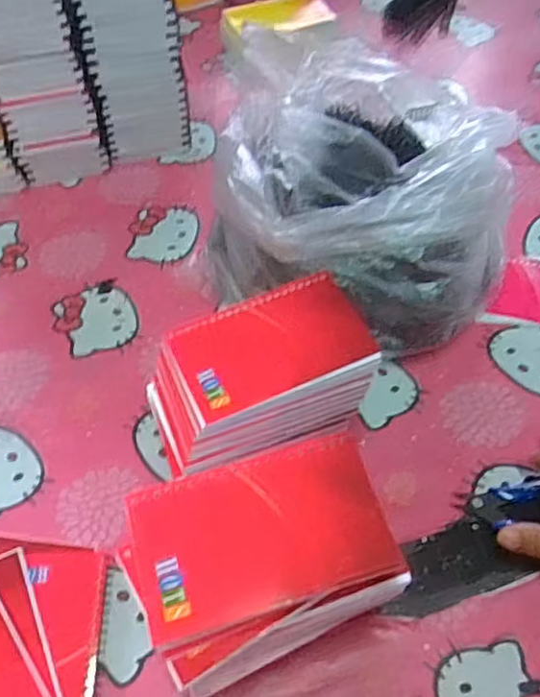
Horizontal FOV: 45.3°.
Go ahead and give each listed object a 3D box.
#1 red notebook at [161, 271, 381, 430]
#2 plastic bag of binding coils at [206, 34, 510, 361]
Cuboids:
[{"bbox_3d":[-0.002,-0.004,0.447,0.130,0.014,0.084,-20,57,-13],"label":"red notebook"},{"bbox_3d":[0.089,-0.160,0.590,0.271,0.175,0.297,10,55,8],"label":"plastic bag of binding coils"}]

